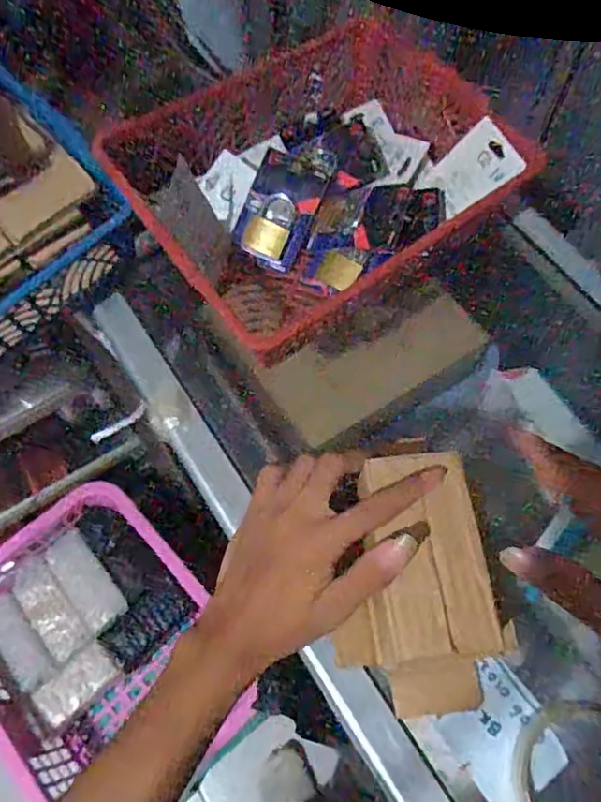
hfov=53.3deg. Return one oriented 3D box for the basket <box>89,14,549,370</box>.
[{"bbox_3d":[0.019,-0.199,0.527,0.304,0.089,0.253,-36,70,-16],"label":"basket"}]

